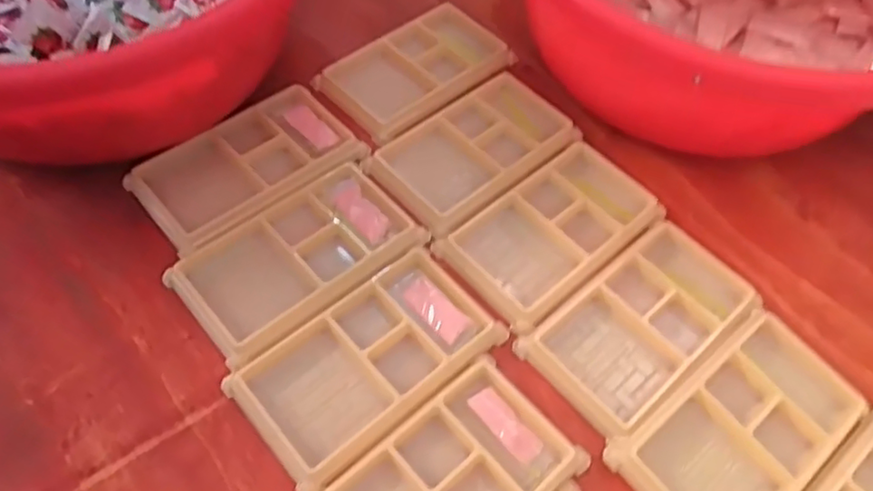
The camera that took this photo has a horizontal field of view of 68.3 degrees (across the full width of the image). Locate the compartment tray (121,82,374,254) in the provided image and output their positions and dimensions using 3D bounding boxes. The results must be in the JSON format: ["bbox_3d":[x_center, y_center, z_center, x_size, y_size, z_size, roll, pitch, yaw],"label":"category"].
[{"bbox_3d":[-0.119,-0.054,0.410,0.133,0.009,0.075,-36,66,-23],"label":"compartment tray"}]

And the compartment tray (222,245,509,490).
[{"bbox_3d":[-0.035,0.060,0.349,0.137,0.010,0.074,-36,66,-23],"label":"compartment tray"}]

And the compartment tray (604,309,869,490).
[{"bbox_3d":[0.164,0.097,0.342,0.137,0.020,0.077,-34,66,-22],"label":"compartment tray"}]

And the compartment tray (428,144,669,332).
[{"bbox_3d":[0.076,-0.009,0.412,0.134,0.018,0.080,-36,66,-23],"label":"compartment tray"}]

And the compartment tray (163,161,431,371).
[{"bbox_3d":[-0.079,0.005,0.377,0.132,0.009,0.076,-36,66,-23],"label":"compartment tray"}]

